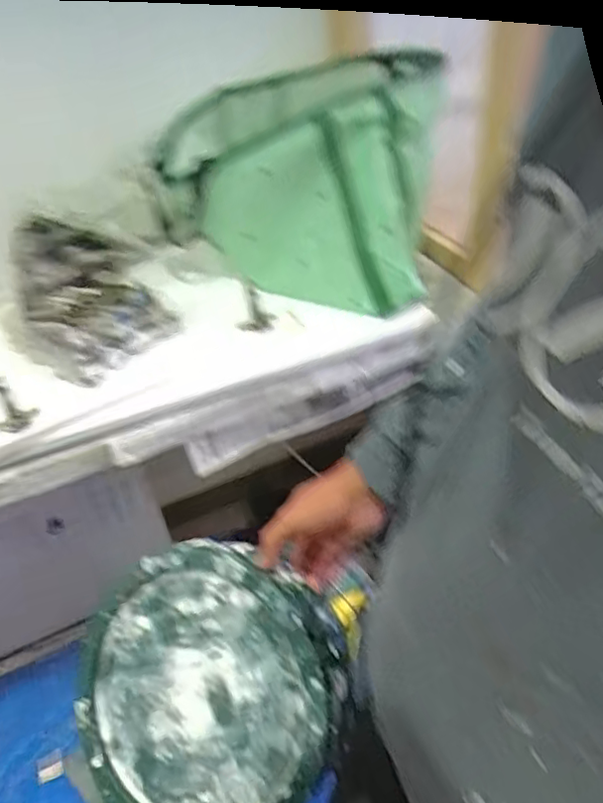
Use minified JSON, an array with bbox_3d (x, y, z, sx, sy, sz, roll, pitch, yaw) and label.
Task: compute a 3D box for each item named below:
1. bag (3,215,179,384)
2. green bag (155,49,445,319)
[{"bbox_3d":[-0.321,-0.159,0.899,0.229,0.164,0.222,-27,48,-22],"label":"bag"},{"bbox_3d":[-0.009,-0.332,1.015,0.445,0.354,0.257,2,44,7],"label":"green bag"}]

